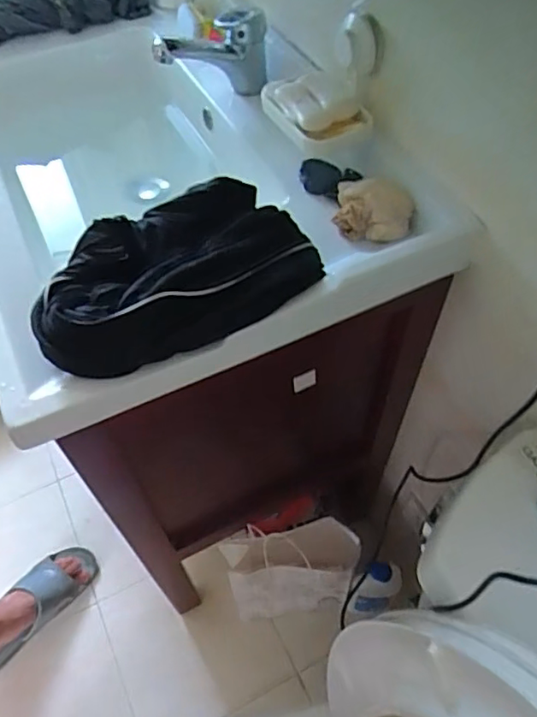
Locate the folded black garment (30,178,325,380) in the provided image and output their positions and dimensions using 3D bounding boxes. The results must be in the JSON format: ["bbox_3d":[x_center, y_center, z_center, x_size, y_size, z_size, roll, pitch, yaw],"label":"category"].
[{"bbox_3d":[-0.086,-0.087,0.518,0.256,0.049,0.165,-19,57,-12],"label":"folded black garment"}]

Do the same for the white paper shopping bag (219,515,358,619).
[{"bbox_3d":[0.038,0.379,1.033,0.225,0.243,0.094,-6,55,-3],"label":"white paper shopping bag"}]

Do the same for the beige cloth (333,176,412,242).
[{"bbox_3d":[0.107,-0.155,0.592,0.078,0.044,0.056,18,57,14],"label":"beige cloth"}]

